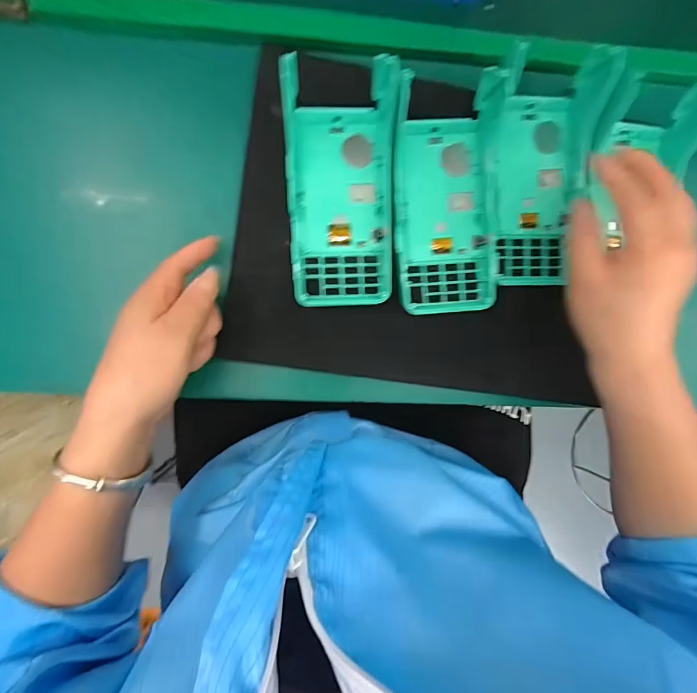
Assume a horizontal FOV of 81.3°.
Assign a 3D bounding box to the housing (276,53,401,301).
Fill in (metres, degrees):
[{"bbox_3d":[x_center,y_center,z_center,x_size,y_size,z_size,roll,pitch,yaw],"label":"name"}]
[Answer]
[{"bbox_3d":[-0.005,-0.118,0.305,0.080,0.056,0.171,-4,91,-7],"label":"housing"}]

